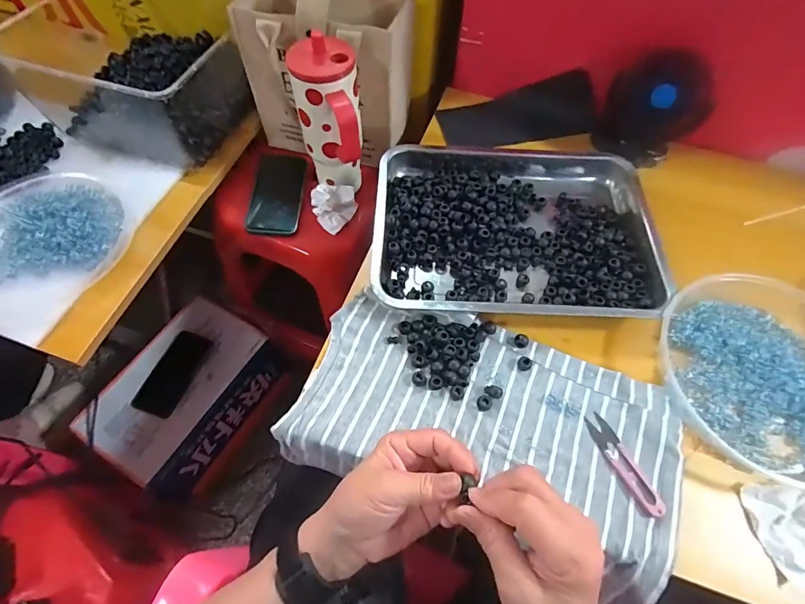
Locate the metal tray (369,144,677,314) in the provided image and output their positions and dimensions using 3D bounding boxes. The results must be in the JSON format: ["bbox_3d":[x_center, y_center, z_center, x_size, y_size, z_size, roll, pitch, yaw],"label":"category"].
[{"bbox_3d":[0.143,-0.110,0.547,0.350,0.038,0.291,3,62,0],"label":"metal tray"}]

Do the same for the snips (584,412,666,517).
[{"bbox_3d":[0.222,0.160,0.419,0.024,0.007,0.102,-22,65,-13],"label":"snips"}]

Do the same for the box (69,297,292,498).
[{"bbox_3d":[-0.428,0.194,0.868,0.231,0.158,0.331,25,64,11],"label":"box"}]

